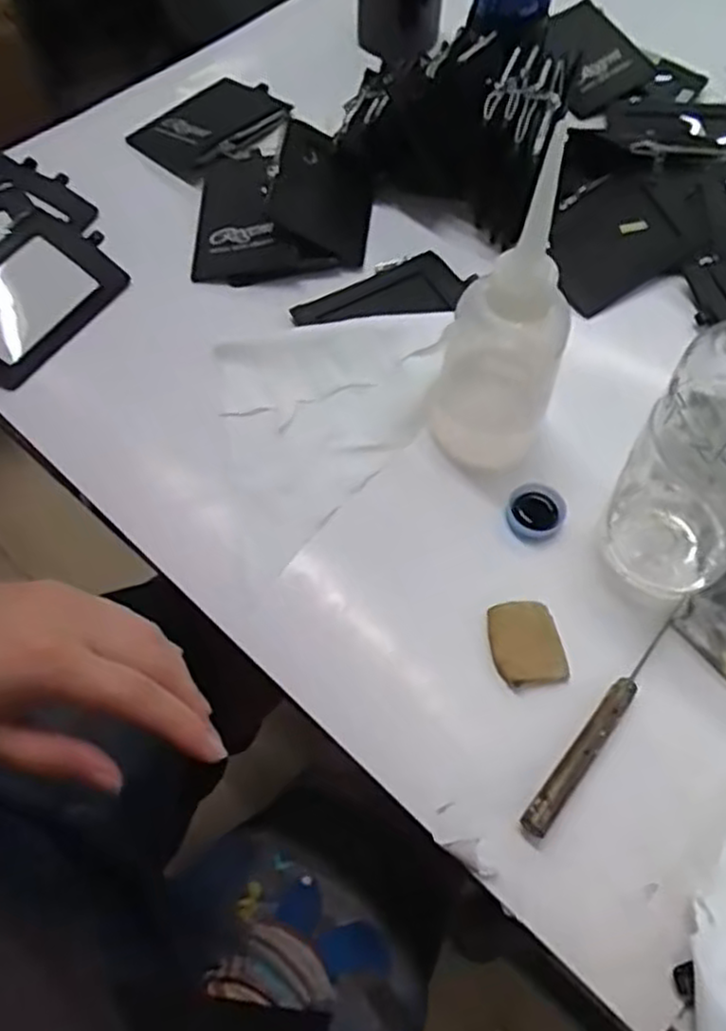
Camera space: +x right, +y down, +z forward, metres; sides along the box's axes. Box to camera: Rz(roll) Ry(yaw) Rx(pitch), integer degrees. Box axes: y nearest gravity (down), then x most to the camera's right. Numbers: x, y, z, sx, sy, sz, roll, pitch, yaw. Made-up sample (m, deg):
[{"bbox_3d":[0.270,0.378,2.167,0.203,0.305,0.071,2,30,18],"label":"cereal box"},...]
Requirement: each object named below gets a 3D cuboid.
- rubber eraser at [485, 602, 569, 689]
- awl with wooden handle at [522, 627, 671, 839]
[{"bbox_3d":[0.080,0.062,0.367,0.034,0.006,0.041,-7,61,-5],"label":"rubber eraser"},{"bbox_3d":[0.112,0.094,0.349,0.011,0.013,0.125,37,66,17],"label":"awl with wooden handle"}]

